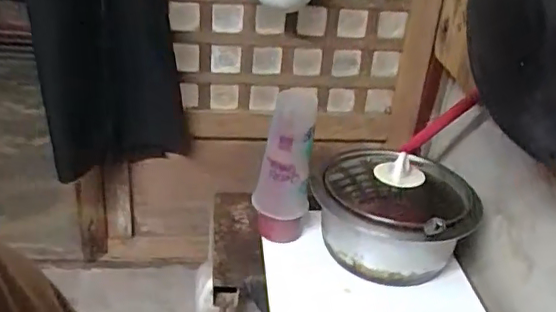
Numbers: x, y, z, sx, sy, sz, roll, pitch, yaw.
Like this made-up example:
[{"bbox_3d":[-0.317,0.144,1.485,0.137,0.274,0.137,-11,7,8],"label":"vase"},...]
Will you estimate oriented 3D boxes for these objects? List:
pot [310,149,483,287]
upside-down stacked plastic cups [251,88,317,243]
[{"bbox_3d":[0.164,0.076,0.848,0.226,0.139,0.230,4,27,-2],"label":"pot"},{"bbox_3d":[0.007,0.020,0.838,0.077,0.243,0.060,3,27,-4],"label":"upside-down stacked plastic cups"}]

